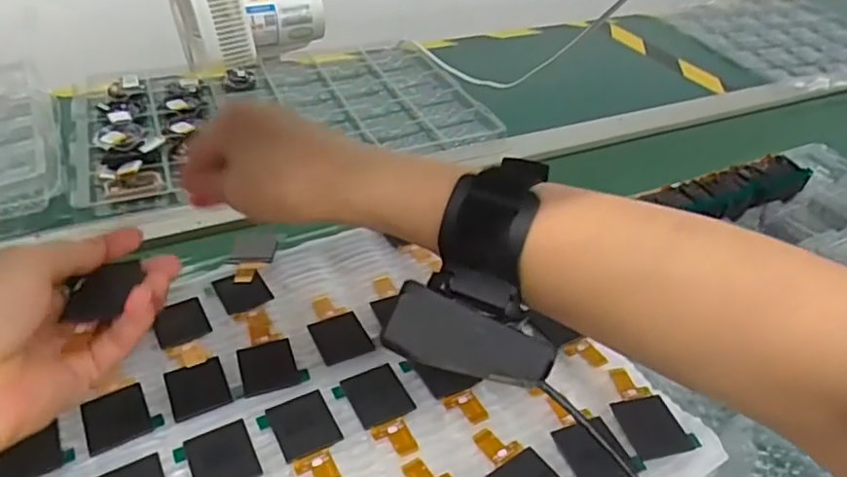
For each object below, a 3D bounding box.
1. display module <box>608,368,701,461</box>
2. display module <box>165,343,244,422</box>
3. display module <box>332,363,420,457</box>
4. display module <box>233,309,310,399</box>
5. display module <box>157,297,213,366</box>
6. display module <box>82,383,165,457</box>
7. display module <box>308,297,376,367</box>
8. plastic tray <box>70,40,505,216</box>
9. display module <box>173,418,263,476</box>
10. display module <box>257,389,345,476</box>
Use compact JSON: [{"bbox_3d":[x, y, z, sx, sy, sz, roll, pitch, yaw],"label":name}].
[{"bbox_3d":[0.109,0.085,0.306,0.029,0.004,0.049,-8,40,-15],"label":"display module"},{"bbox_3d":[-0.114,0.069,0.314,0.031,0.004,0.049,-16,43,-24],"label":"display module"},{"bbox_3d":[-0.020,0.083,0.300,0.031,0.004,0.052,-17,43,-24],"label":"display module"},{"bbox_3d":[-0.084,0.058,0.330,0.035,0.004,0.061,-8,40,-15],"label":"display module"},{"bbox_3d":[-0.130,0.051,0.338,0.027,0.004,0.052,-18,43,-25],"label":"display module"},{"bbox_3d":[-0.144,0.084,0.293,0.031,0.004,0.031,-22,45,-29],"label":"display module"},{"bbox_3d":[-0.049,0.049,0.345,0.027,0.004,0.050,-16,43,-23],"label":"display module"},{"bbox_3d":[-0.167,-0.157,0.730,0.432,0.027,0.307,-13,42,-20],"label":"plastic tray"},{"bbox_3d":[-0.087,0.103,0.269,0.031,0.004,0.051,-17,43,-24],"label":"display module"},{"bbox_3d":[-0.053,0.093,0.284,0.031,0.004,0.051,-16,43,-24],"label":"display module"}]

